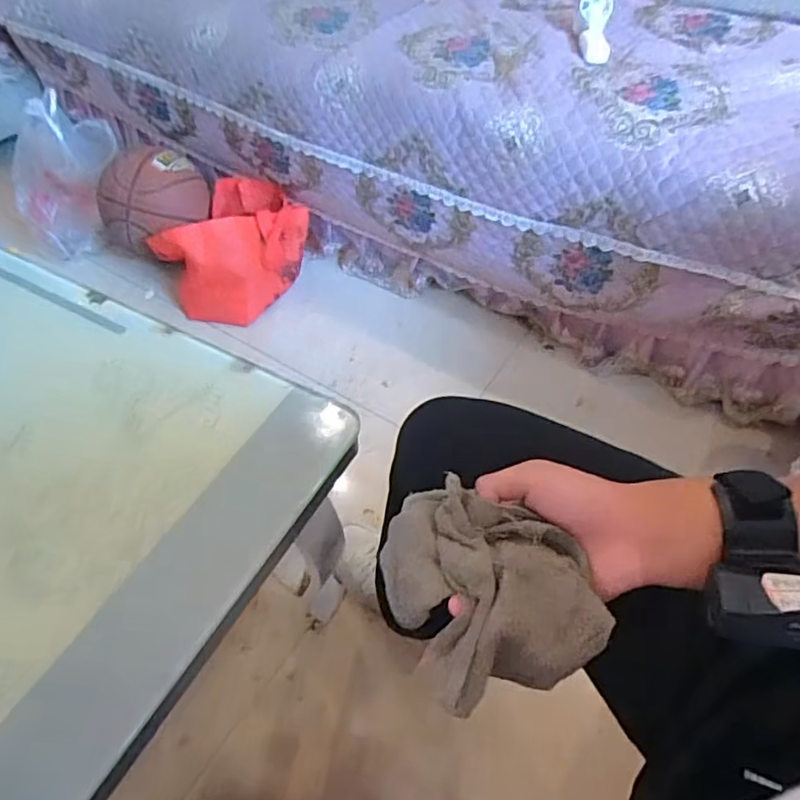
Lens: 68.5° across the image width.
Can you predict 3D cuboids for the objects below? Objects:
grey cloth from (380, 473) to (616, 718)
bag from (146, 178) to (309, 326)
[{"bbox_3d":[0.051,0.111,0.357,0.107,0.050,0.126,-35,65,7],"label":"grey cloth"},{"bbox_3d":[-0.346,-0.323,1.217,0.212,0.158,0.298,27,57,20],"label":"bag"}]

